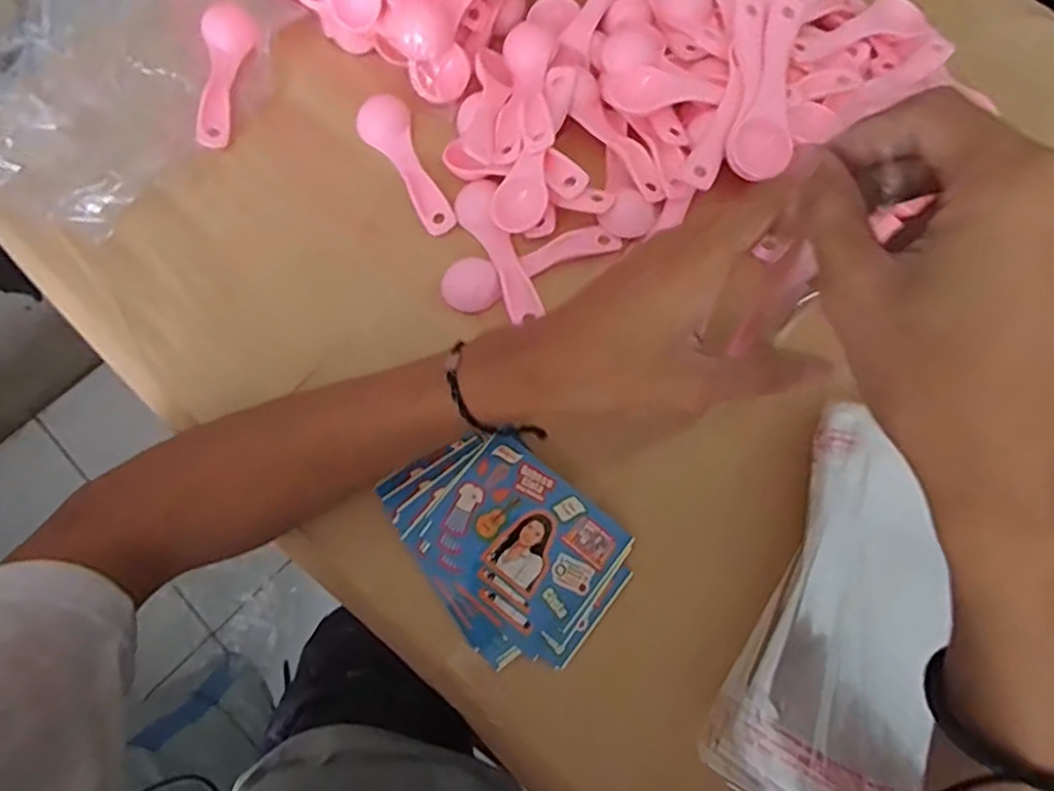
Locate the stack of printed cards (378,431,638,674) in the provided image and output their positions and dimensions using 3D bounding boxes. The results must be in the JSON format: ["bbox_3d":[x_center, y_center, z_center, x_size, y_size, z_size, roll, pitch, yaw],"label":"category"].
[{"bbox_3d":[-0.013,0.076,0.337,0.125,0.019,0.090,38,75,13],"label":"stack of printed cards"}]

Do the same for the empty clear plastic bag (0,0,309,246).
[{"bbox_3d":[-0.288,-0.224,0.438,0.201,0.055,0.220,34,77,4],"label":"empty clear plastic bag"}]

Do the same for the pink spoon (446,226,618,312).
[{"bbox_3d":[0.003,-0.077,0.391,0.107,0.012,0.036,-14,71,-4],"label":"pink spoon"}]

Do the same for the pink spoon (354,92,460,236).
[{"bbox_3d":[-0.077,-0.148,0.419,0.032,0.016,0.106,-26,72,-8],"label":"pink spoon"}]

